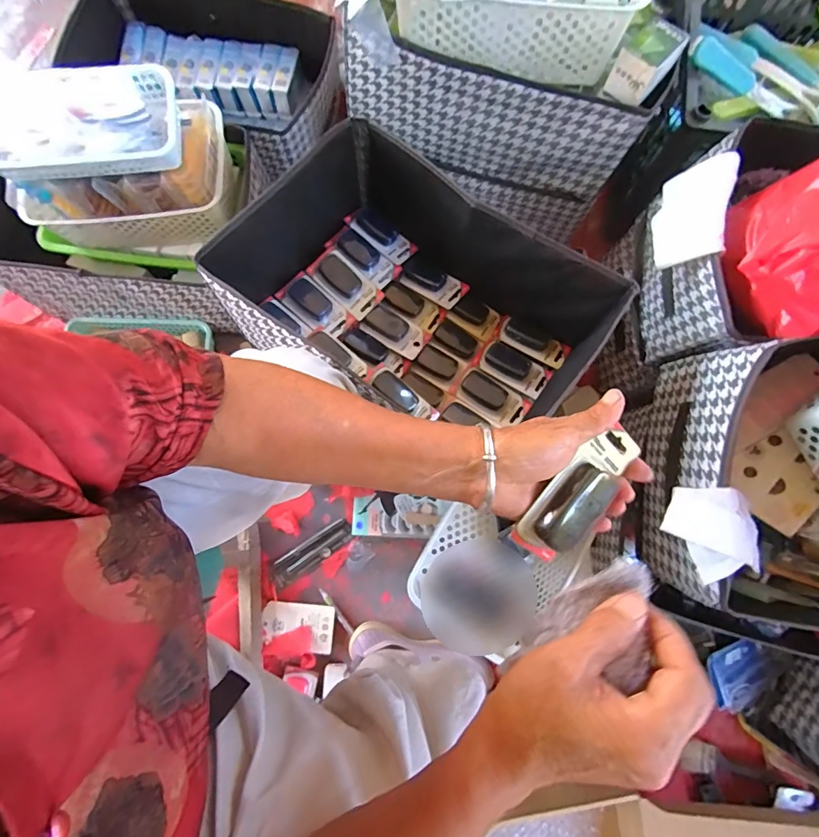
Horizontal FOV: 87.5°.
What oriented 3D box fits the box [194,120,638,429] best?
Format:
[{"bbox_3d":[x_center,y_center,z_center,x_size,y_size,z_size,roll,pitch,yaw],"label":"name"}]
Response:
[{"bbox_3d":[0.008,-0.155,0.574,0.403,0.171,0.308,41,82,8],"label":"box"}]

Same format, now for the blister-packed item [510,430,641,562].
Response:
[{"bbox_3d":[0.124,0.055,0.309,0.109,0.022,0.054,-44,107,0],"label":"blister-packed item"}]

